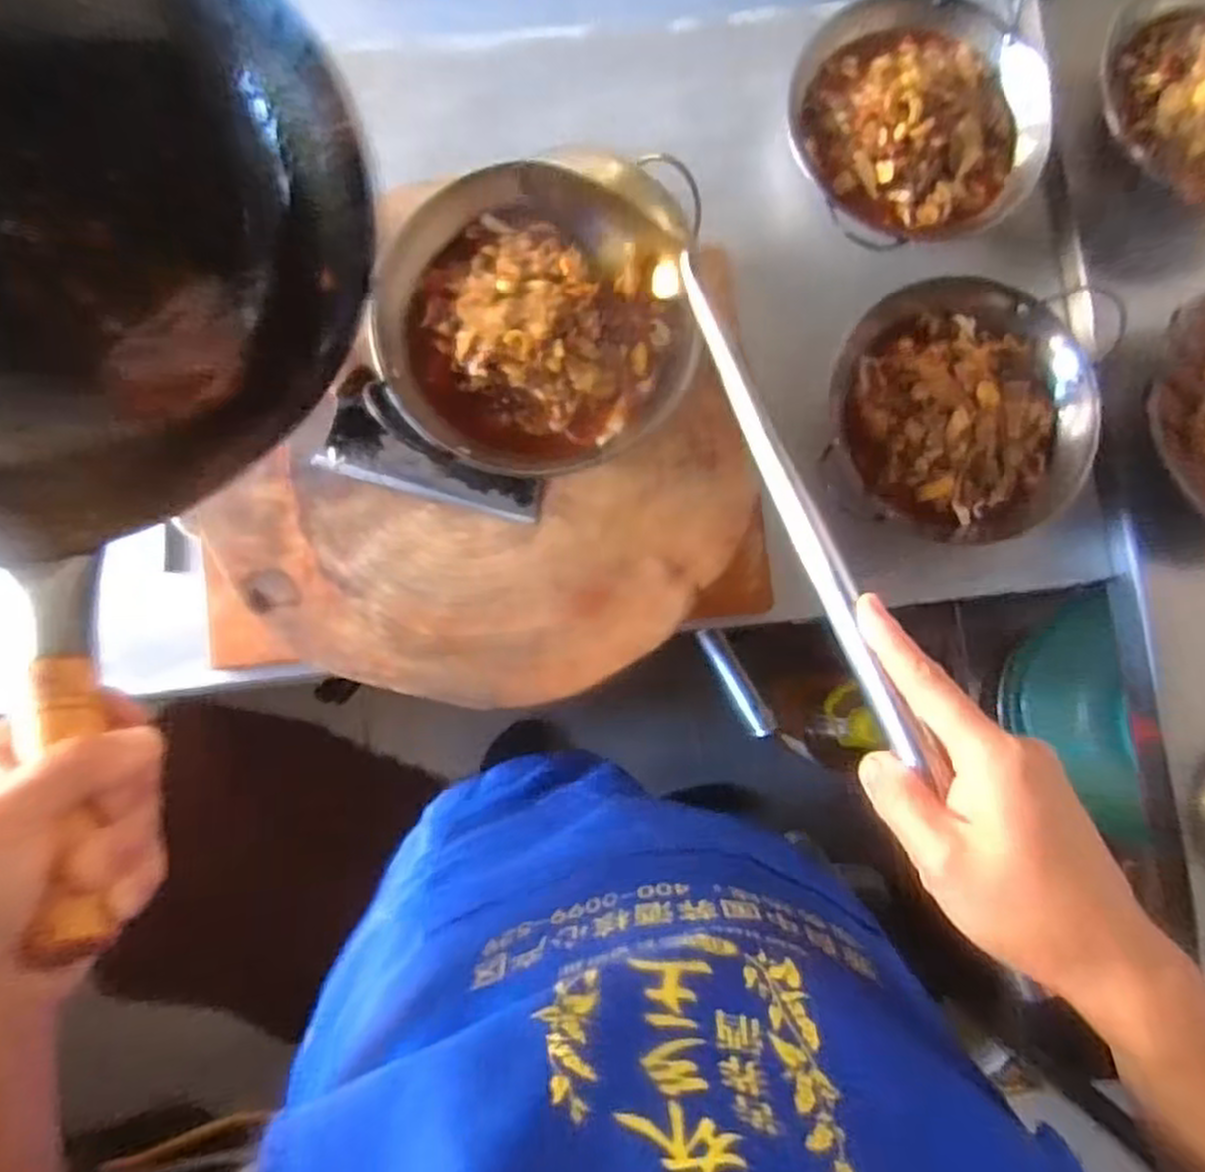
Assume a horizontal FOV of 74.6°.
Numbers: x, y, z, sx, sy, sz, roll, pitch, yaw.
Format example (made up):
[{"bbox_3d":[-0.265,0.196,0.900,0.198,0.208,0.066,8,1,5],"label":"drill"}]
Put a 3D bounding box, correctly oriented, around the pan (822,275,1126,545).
[{"bbox_3d":[0.317,-0.162,0.684,0.230,0.085,0.224,8,84,-1],"label":"pan"}]

